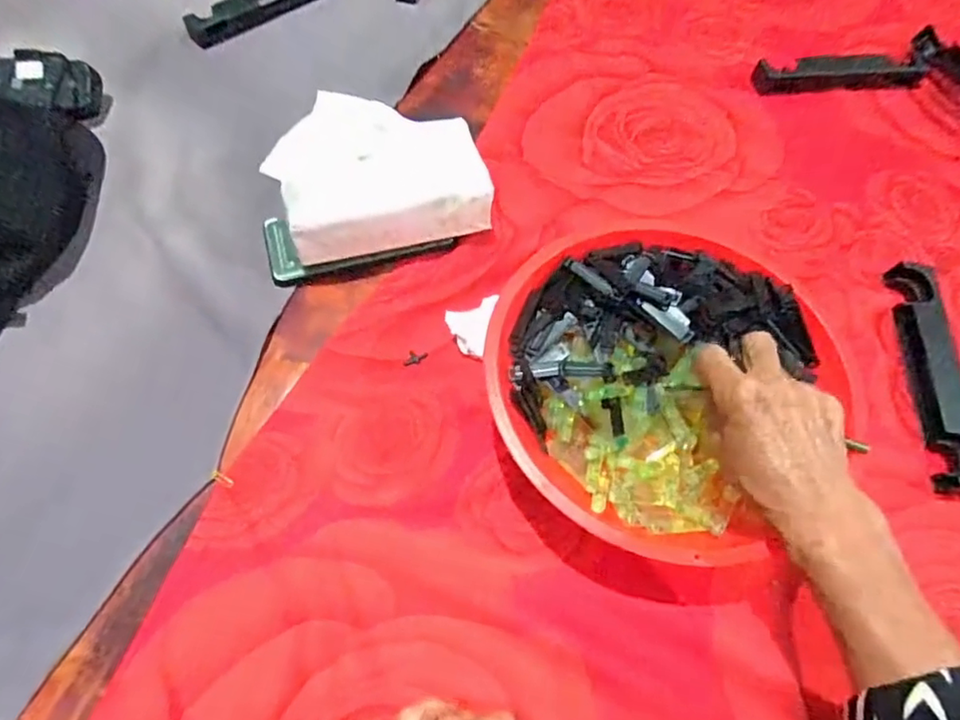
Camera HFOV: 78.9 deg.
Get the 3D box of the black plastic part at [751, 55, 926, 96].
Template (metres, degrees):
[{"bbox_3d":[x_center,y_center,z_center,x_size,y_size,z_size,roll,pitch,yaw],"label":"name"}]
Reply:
[{"bbox_3d":[0.399,-0.318,0.645,0.187,0.019,0.038,-4,63,-4],"label":"black plastic part"}]

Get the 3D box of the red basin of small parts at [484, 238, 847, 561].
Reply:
[{"bbox_3d":[0.122,0.008,0.420,0.218,0.059,0.236,1,62,-2],"label":"red basin of small parts"}]

